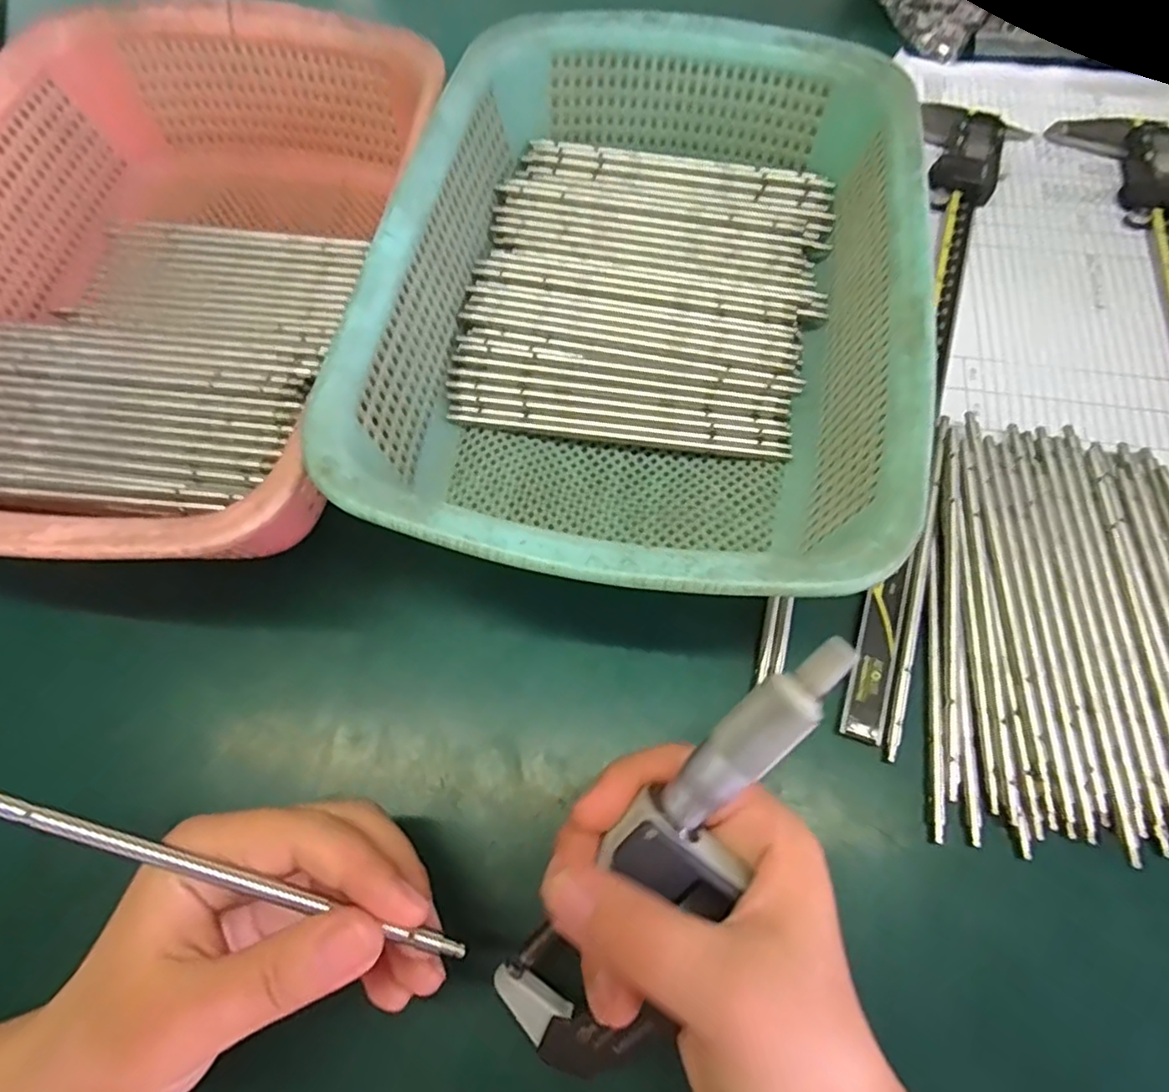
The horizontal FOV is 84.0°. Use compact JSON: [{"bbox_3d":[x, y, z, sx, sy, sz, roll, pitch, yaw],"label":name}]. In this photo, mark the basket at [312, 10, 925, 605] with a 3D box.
[{"bbox_3d":[0.028,-0.112,0.294,0.216,0.077,0.291,9,70,5],"label":"basket"}]

